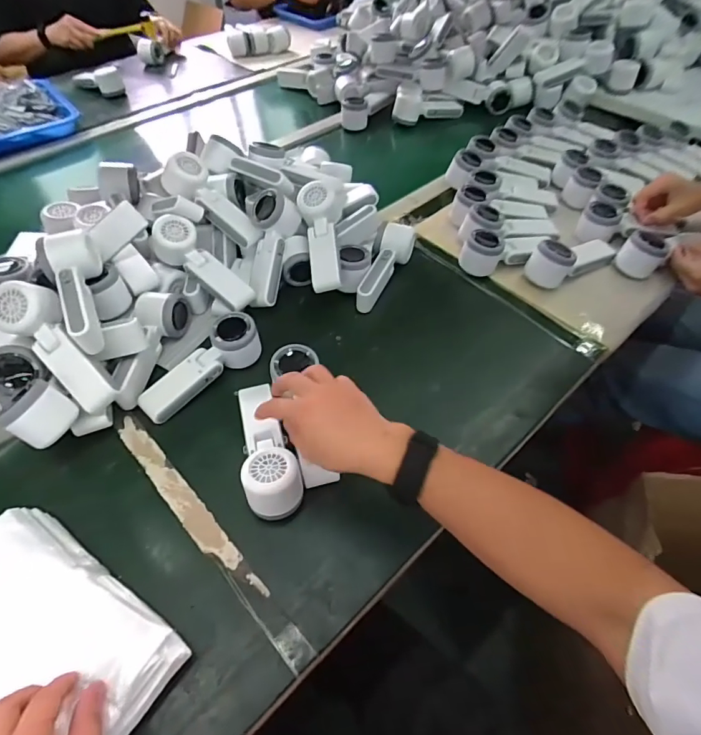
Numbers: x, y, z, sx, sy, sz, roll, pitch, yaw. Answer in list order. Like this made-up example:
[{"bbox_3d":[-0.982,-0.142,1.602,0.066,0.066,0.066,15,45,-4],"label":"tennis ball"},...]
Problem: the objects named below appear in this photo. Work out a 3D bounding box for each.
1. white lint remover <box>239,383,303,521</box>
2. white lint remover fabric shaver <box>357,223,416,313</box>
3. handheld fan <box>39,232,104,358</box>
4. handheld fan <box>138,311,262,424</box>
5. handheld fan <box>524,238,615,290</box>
[{"bbox_3d":[-0.095,0.090,0.506,0.055,0.058,0.166,-16,46,-11],"label":"white lint remover"},{"bbox_3d":[0.051,-0.147,0.687,0.053,0.060,0.147,15,54,12],"label":"white lint remover fabric shaver"},{"bbox_3d":[-0.317,-0.088,0.520,0.053,0.056,0.148,-17,54,-13],"label":"handheld fan"},{"bbox_3d":[-0.186,-0.001,0.566,0.054,0.044,0.163,35,60,24],"label":"handheld fan"},{"bbox_3d":[0.342,-0.172,0.700,0.143,0.053,0.057,-22,55,-16],"label":"handheld fan"}]

